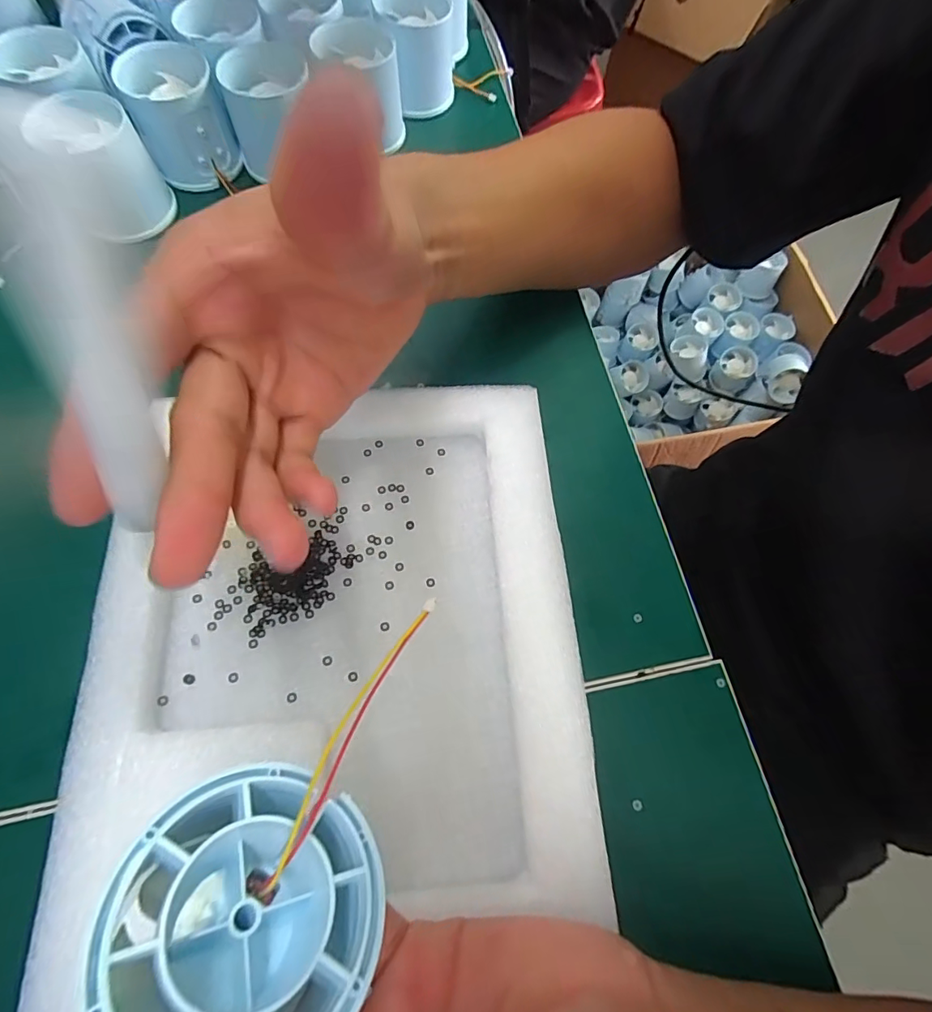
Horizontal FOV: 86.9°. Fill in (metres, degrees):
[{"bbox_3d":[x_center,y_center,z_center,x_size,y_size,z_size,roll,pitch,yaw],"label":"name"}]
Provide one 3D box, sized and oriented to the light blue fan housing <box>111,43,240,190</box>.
[{"bbox_3d":[-0.174,-0.236,0.301,0.050,0.053,0.047,-25,72,-11],"label":"light blue fan housing"}]

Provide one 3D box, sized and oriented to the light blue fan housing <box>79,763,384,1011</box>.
[{"bbox_3d":[-0.047,0.087,0.104,0.052,0.022,0.050,10,40,-33],"label":"light blue fan housing"}]

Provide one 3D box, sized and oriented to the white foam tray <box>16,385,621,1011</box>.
[{"bbox_3d":[-0.050,0.061,0.204,0.182,0.038,0.226,-3,69,-3],"label":"white foam tray"}]

